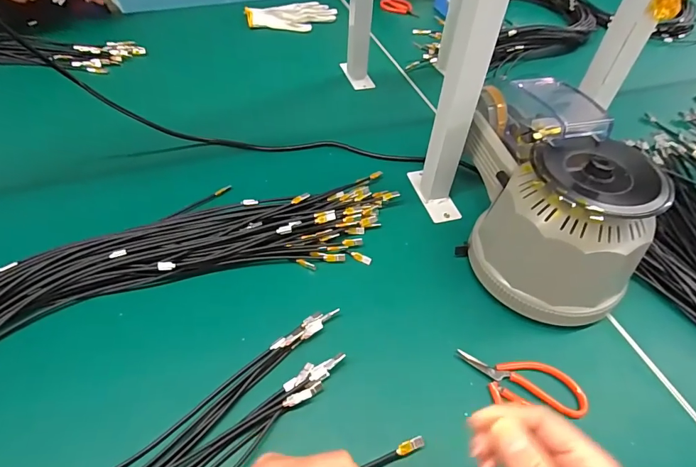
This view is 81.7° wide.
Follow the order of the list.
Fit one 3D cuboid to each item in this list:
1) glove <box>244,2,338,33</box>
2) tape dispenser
[{"bbox_3d":[-0.125,-0.490,0.908,0.197,0.028,0.124,-13,51,-13],"label":"glove"},{"bbox_3d":[0.212,-0.048,0.442,0.139,0.148,0.244,6,48,4],"label":"tape dispenser"}]

